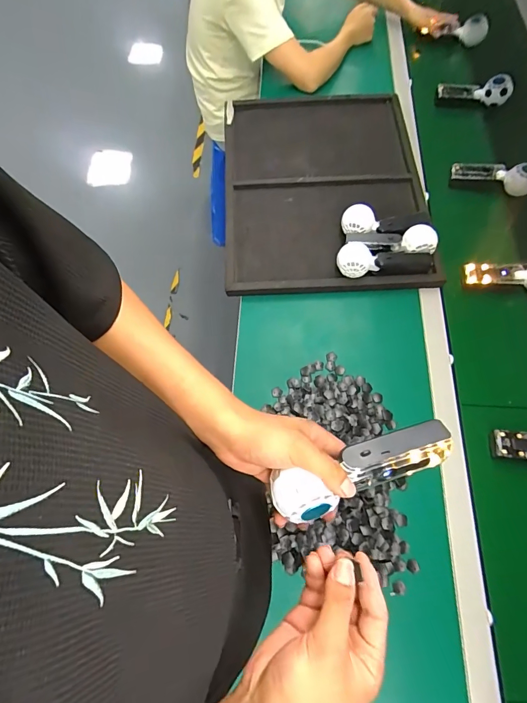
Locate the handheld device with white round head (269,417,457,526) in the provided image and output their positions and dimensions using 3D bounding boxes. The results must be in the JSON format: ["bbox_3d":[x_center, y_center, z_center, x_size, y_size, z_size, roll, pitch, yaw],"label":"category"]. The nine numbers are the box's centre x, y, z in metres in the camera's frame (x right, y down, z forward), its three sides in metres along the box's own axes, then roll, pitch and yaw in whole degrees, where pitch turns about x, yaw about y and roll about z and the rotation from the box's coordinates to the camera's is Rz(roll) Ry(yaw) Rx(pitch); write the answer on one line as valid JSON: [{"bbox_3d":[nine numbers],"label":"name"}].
[{"bbox_3d":[0.093,0.110,0.351,0.172,0.040,0.045,-17,68,-11],"label":"handheld device with white round head"}]

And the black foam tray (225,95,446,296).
[{"bbox_3d":[0.128,-0.368,0.831,0.414,0.065,0.529,-2,67,0],"label":"black foam tray"}]

